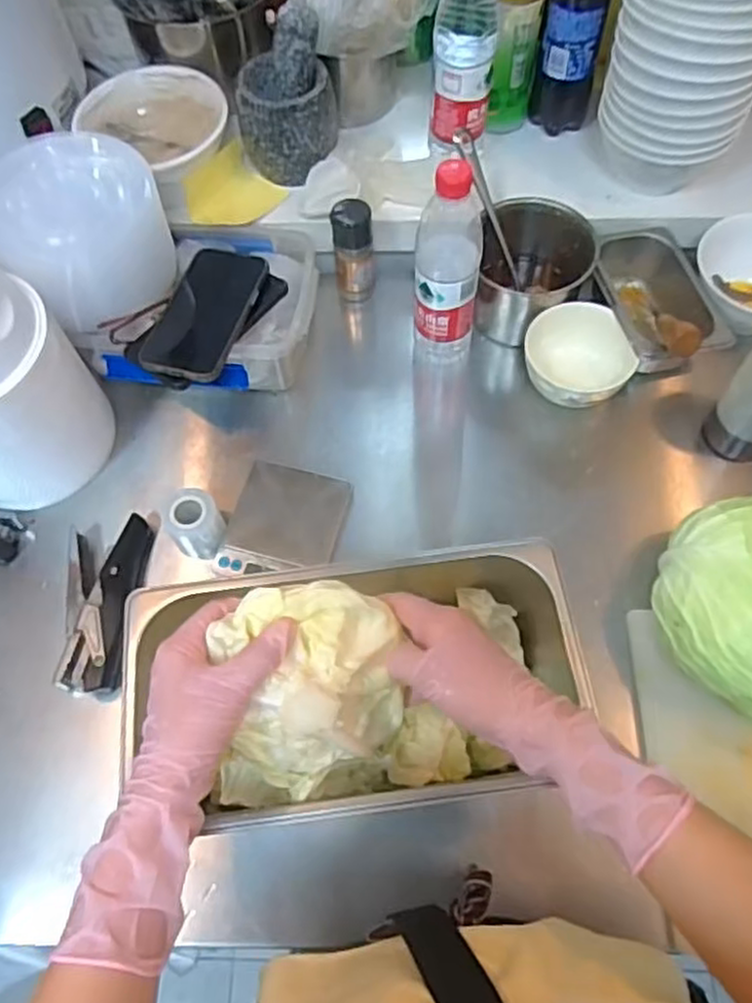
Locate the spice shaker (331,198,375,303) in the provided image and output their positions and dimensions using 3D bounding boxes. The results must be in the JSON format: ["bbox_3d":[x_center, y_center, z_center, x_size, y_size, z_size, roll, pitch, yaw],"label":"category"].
[{"bbox_3d":[-0.025,-0.277,0.809,0.044,0.112,0.038,-5,63,0],"label":"spice shaker"}]

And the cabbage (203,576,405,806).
[{"bbox_3d":[-0.043,0.122,0.466,0.114,0.094,0.111,-4,63,0],"label":"cabbage"}]

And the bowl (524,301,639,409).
[{"bbox_3d":[0.206,-0.148,0.740,0.105,0.055,0.095,4,63,4],"label":"bowl"}]

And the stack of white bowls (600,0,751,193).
[{"bbox_3d":[0.311,-0.439,0.734,0.140,0.247,0.131,19,65,11],"label":"stack of white bowls"}]

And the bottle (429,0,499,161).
[{"bbox_3d":[0.091,-0.454,0.752,0.064,0.204,0.063,2,63,3],"label":"bottle"}]

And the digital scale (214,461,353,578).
[{"bbox_3d":[-0.087,0.021,0.693,0.105,0.025,0.114,12,64,8],"label":"digital scale"}]

